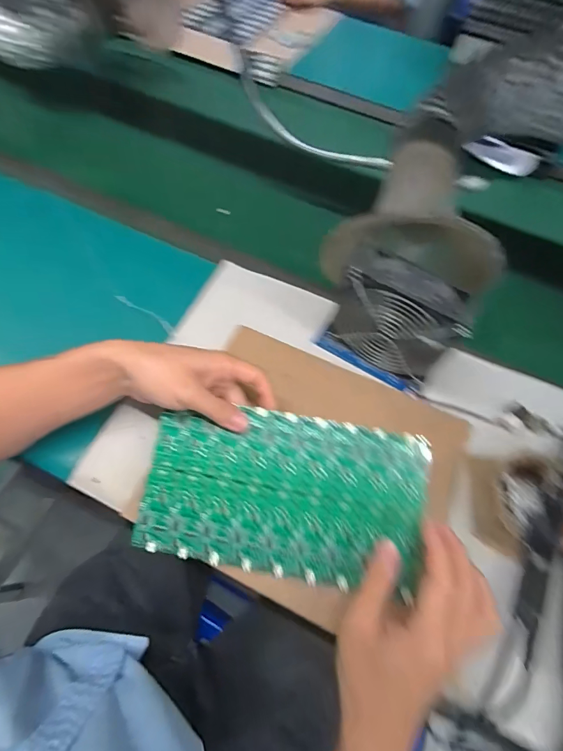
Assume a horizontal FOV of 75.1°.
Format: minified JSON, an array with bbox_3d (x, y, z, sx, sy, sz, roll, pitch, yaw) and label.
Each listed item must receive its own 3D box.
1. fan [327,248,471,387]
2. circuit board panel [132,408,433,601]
[{"bbox_3d":[0.116,-0.054,0.378,0.120,0.119,0.038,31,66,12],"label":"fan"},{"bbox_3d":[0.003,0.106,0.334,0.249,0.006,0.138,9,79,2],"label":"circuit board panel"}]

